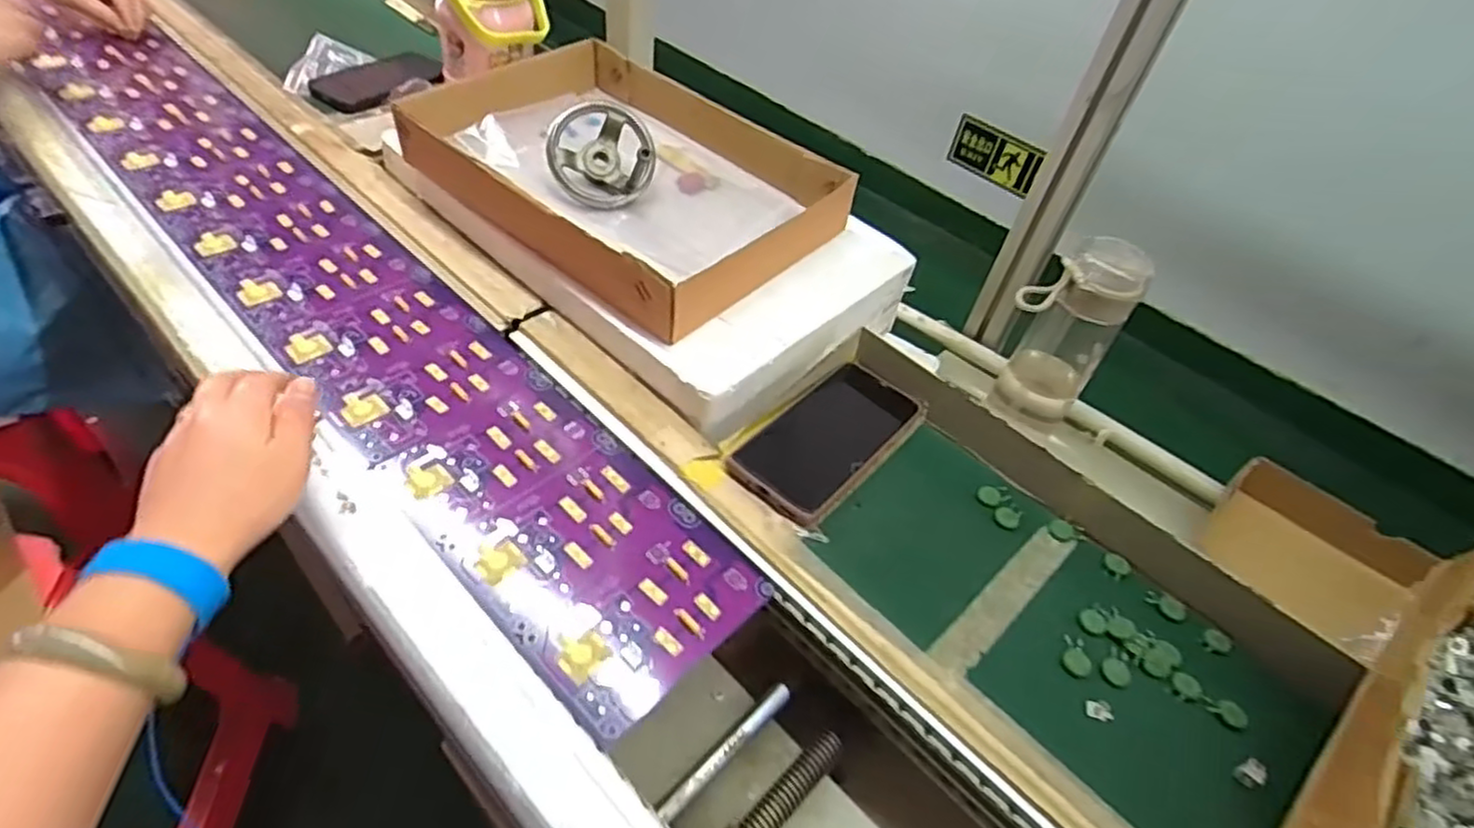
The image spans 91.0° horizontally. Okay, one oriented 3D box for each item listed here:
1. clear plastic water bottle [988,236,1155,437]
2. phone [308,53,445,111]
[{"bbox_3d":[0.299,-0.065,0.683,0.094,0.197,0.076,28,49,16],"label":"clear plastic water bottle"},{"bbox_3d":[-0.416,-0.390,0.845,0.073,0.009,0.167,29,45,8],"label":"phone"}]

